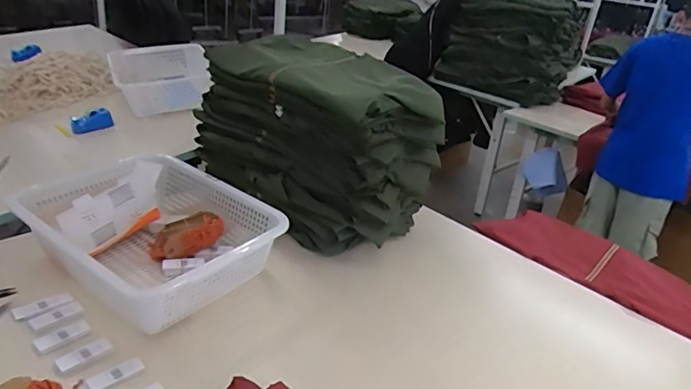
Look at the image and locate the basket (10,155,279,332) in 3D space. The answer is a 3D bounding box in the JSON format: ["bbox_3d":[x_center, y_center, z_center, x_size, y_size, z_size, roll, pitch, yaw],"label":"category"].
[{"bbox_3d":[-0.393,0.073,1.031,0.485,0.140,0.360,24,31,30],"label":"basket"}]

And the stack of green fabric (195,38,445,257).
[{"bbox_3d":[-0.086,-0.141,1.253,0.563,0.379,0.324,26,32,34],"label":"stack of green fabric"}]

